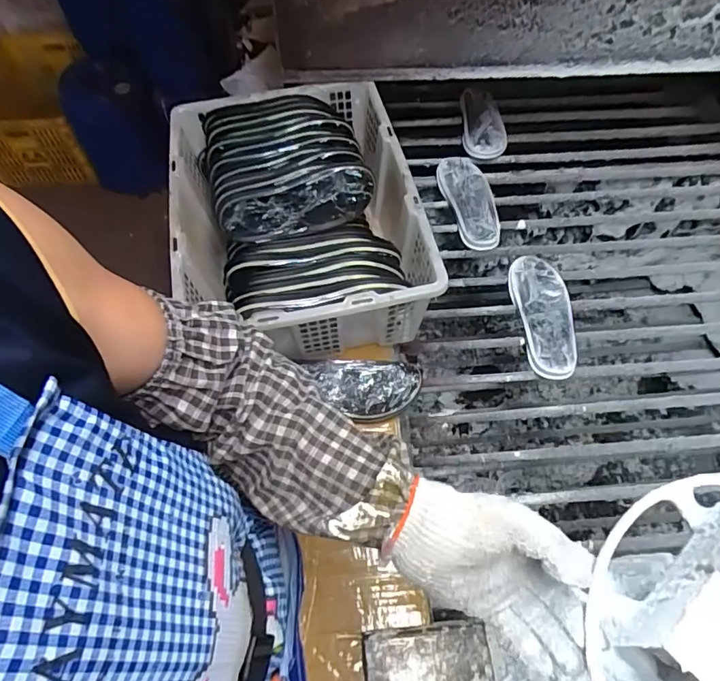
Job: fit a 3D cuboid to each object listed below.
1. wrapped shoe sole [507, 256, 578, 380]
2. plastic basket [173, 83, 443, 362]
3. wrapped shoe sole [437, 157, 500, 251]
[{"bbox_3d":[0.318,-0.042,0.875,0.102,0.036,0.244,3,58,2],"label":"wrapped shoe sole"},{"bbox_3d":[-0.104,-0.205,0.819,0.362,0.167,0.499,-10,58,-5],"label":"plastic basket"},{"bbox_3d":[0.228,-0.289,1.035,0.106,0.034,0.255,-5,55,-6],"label":"wrapped shoe sole"}]

